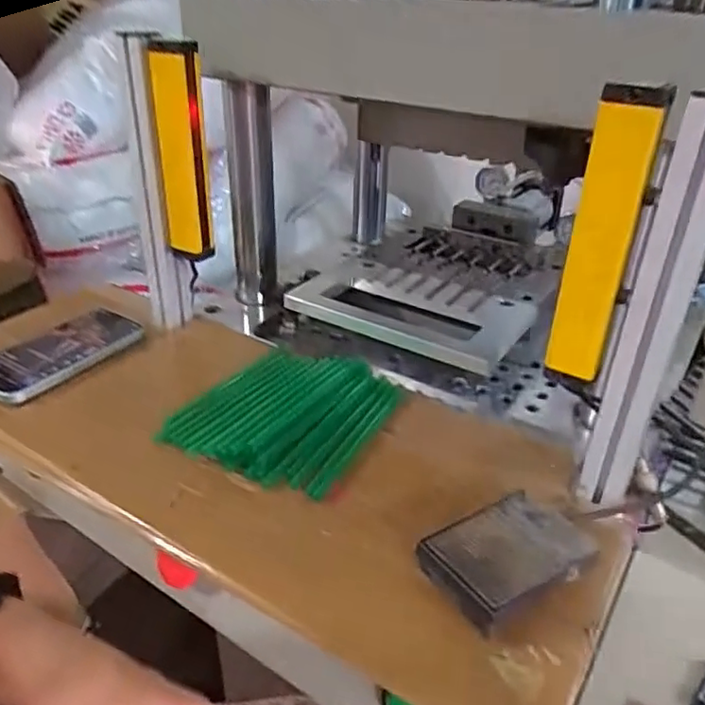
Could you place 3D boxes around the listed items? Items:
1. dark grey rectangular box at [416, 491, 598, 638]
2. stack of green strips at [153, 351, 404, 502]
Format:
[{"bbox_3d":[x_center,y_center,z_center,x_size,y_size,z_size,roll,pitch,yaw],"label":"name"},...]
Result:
[{"bbox_3d":[0.097,0.130,0.398,0.101,0.032,0.066,-19,36,-29],"label":"dark grey rectangular box"},{"bbox_3d":[-0.054,0.049,0.553,0.159,0.020,0.176,13,33,19],"label":"stack of green strips"}]

